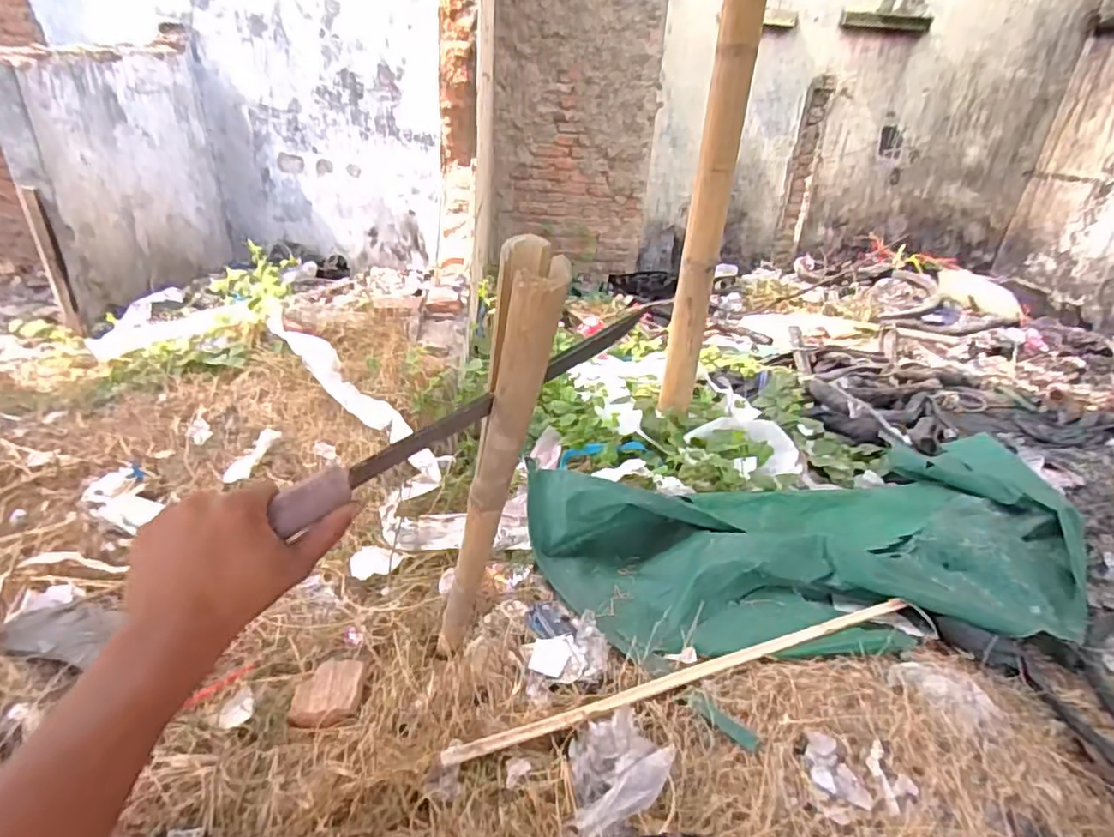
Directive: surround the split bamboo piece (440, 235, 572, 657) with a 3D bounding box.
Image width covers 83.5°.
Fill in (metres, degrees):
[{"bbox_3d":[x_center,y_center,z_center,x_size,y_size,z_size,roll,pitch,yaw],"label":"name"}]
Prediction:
[{"bbox_3d":[-0.087,0.120,0.681,0.040,0.755,0.041,-6,58,-18],"label":"split bamboo piece"}]

